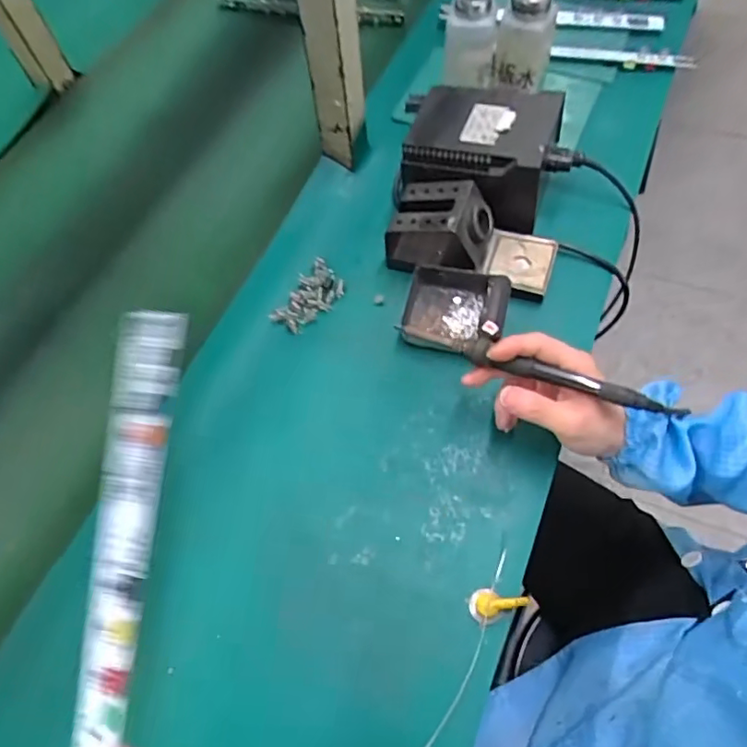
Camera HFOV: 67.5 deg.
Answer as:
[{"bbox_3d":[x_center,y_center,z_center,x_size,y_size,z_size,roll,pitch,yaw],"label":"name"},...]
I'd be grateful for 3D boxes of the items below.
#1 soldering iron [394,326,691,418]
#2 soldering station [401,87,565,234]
[{"bbox_3d":[0.113,-0.009,0.432,0.203,0.018,0.017,18,63,18],"label":"soldering iron"},{"bbox_3d":[0.111,-0.228,0.576,0.143,0.074,0.127,15,63,13],"label":"soldering station"}]

